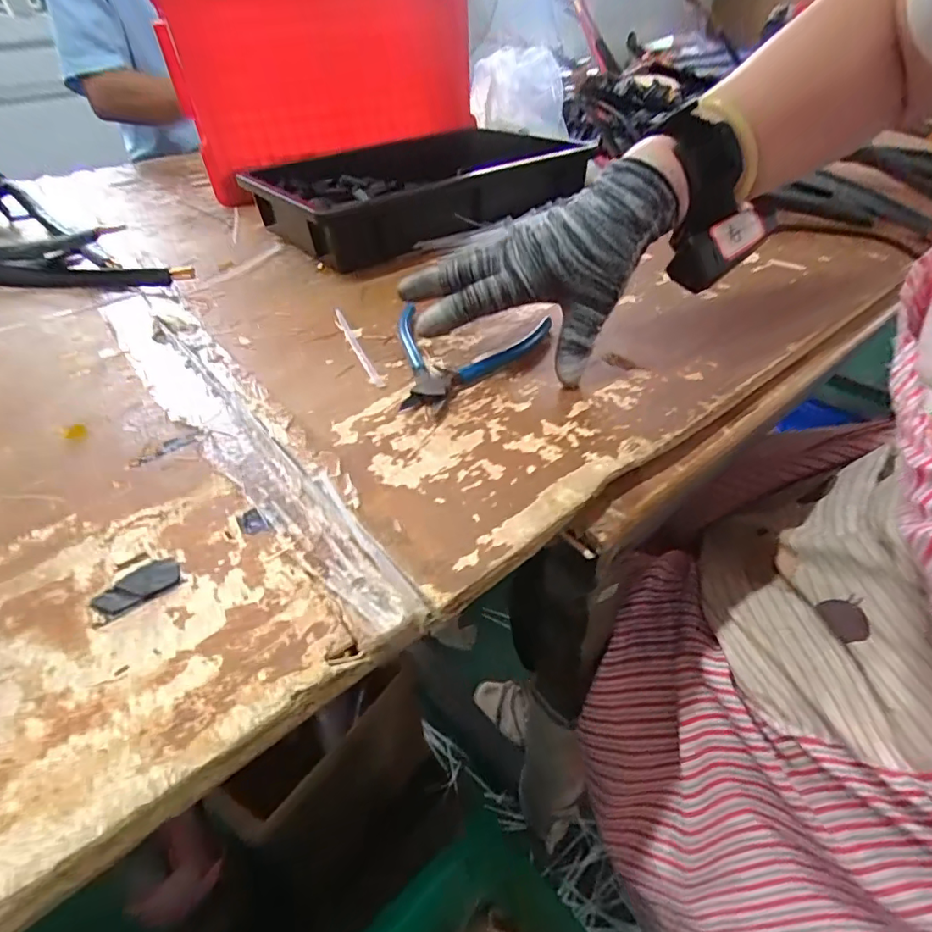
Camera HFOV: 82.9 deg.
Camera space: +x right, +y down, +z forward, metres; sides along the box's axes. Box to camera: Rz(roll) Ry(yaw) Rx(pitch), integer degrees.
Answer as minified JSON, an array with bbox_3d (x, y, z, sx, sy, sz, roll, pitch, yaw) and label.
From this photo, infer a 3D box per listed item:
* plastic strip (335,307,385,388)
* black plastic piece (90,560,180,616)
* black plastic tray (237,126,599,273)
[{"bbox_3d":[-0.087,-0.096,0.417,0.008,0.004,0.136,-17,43,-16],"label":"plastic strip"},{"bbox_3d":[-0.149,0.053,0.238,0.035,0.004,0.024,-25,45,-23],"label":"black plastic piece"},{"bbox_3d":[-0.048,-0.340,0.648,0.376,0.071,0.230,-28,46,-26],"label":"black plastic tray"}]

